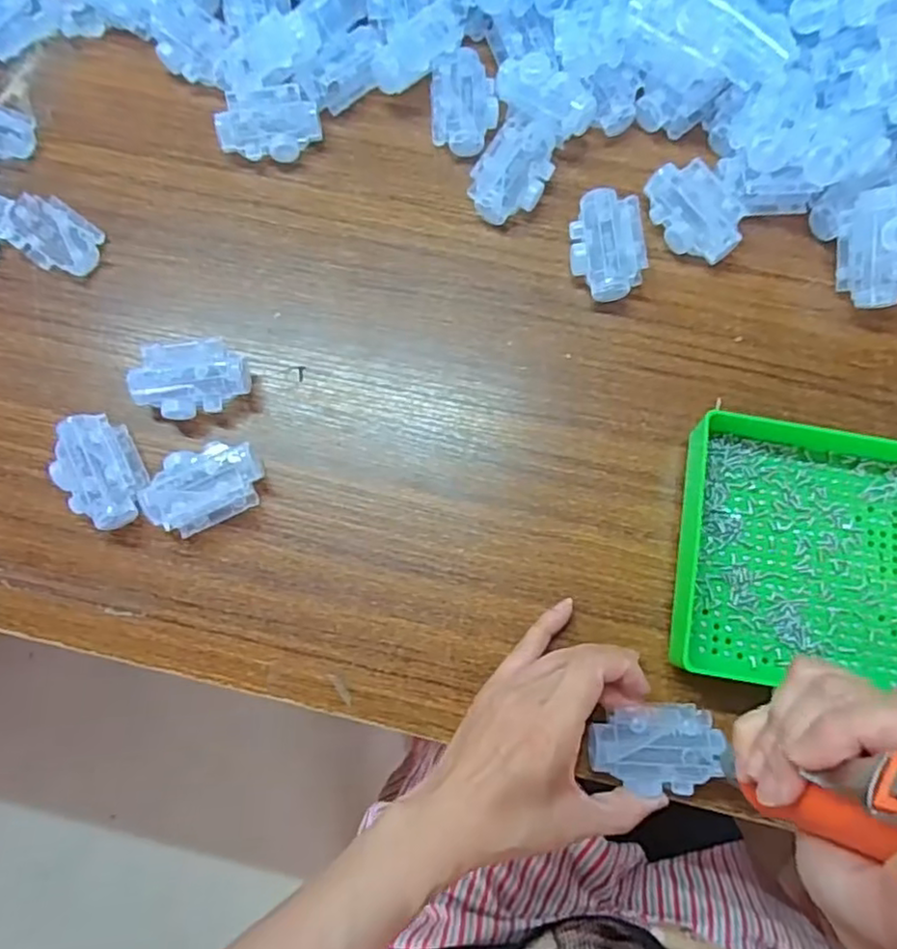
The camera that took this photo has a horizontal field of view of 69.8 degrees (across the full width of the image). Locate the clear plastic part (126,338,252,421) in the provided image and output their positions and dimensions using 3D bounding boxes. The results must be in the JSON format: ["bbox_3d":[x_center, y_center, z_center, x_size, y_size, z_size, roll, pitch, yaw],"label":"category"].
[{"bbox_3d":[-0.164,-0.060,0.407,0.067,0.024,0.046,-12,77,-2],"label":"clear plastic part"}]

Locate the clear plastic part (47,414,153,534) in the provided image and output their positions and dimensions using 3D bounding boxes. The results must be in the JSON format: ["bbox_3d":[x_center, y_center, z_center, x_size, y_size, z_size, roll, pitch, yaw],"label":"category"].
[{"bbox_3d":[-0.214,-0.002,0.395,0.043,0.027,0.071,-27,78,-6],"label":"clear plastic part"}]

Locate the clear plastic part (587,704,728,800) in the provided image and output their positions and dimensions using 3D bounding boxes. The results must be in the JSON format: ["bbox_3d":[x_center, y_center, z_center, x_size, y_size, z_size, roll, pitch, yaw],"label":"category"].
[{"bbox_3d":[0.111,0.146,0.342,0.067,0.012,0.044,0,82,3],"label":"clear plastic part"}]

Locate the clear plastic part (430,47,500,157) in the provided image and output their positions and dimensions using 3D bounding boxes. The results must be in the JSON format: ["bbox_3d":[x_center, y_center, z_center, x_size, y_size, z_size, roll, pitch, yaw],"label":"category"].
[{"bbox_3d":[0.011,-0.263,0.453,0.046,0.022,0.070,-1,76,1],"label":"clear plastic part"}]

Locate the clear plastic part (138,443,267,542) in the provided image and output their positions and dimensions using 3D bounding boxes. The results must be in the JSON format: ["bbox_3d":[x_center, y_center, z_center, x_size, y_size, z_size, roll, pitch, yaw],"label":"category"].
[{"bbox_3d":[-0.149,0.006,0.390,0.067,0.027,0.046,-26,77,-5],"label":"clear plastic part"}]

